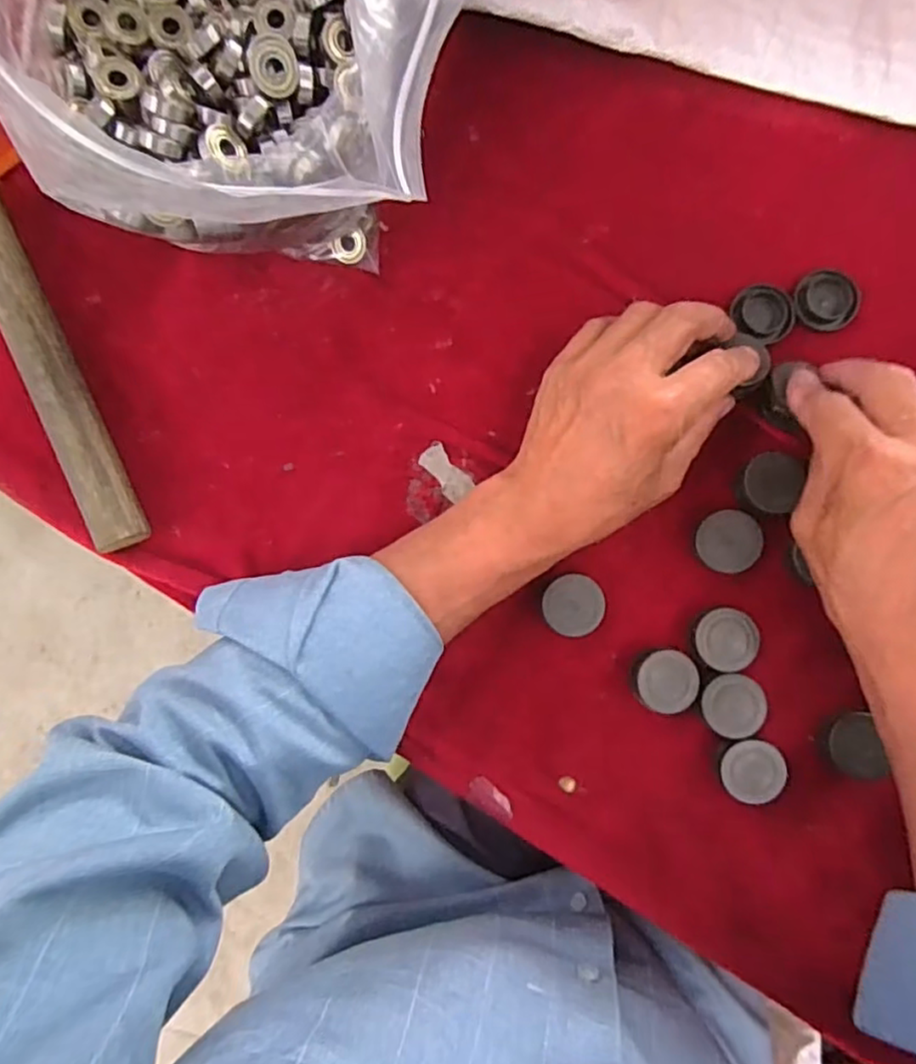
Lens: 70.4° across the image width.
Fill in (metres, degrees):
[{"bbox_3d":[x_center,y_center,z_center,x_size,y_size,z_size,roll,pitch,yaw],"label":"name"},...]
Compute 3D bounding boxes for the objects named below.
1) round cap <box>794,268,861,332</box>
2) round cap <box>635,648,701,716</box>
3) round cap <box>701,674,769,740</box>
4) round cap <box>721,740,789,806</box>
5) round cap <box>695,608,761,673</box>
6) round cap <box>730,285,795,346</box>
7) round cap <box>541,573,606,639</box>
[{"bbox_3d":[0.199,-0.125,0.349,0.033,0.004,0.031,0,87,4],"label":"round cap"},{"bbox_3d":[0.110,0.078,0.344,0.031,0.017,0.032,0,87,4],"label":"round cap"},{"bbox_3d":[0.143,0.090,0.340,0.032,0.016,0.031,0,87,4],"label":"round cap"},{"bbox_3d":[0.152,0.123,0.338,0.031,0.015,0.031,1,88,4],"label":"round cap"},{"bbox_3d":[0.140,0.056,0.343,0.033,0.017,0.031,0,87,4],"label":"round cap"},{"bbox_3d":[0.166,-0.119,0.352,0.033,0.005,0.031,0,87,4],"label":"round cap"},{"bbox_3d":[0.062,0.039,0.349,0.032,0.020,0.032,0,87,4],"label":"round cap"}]

